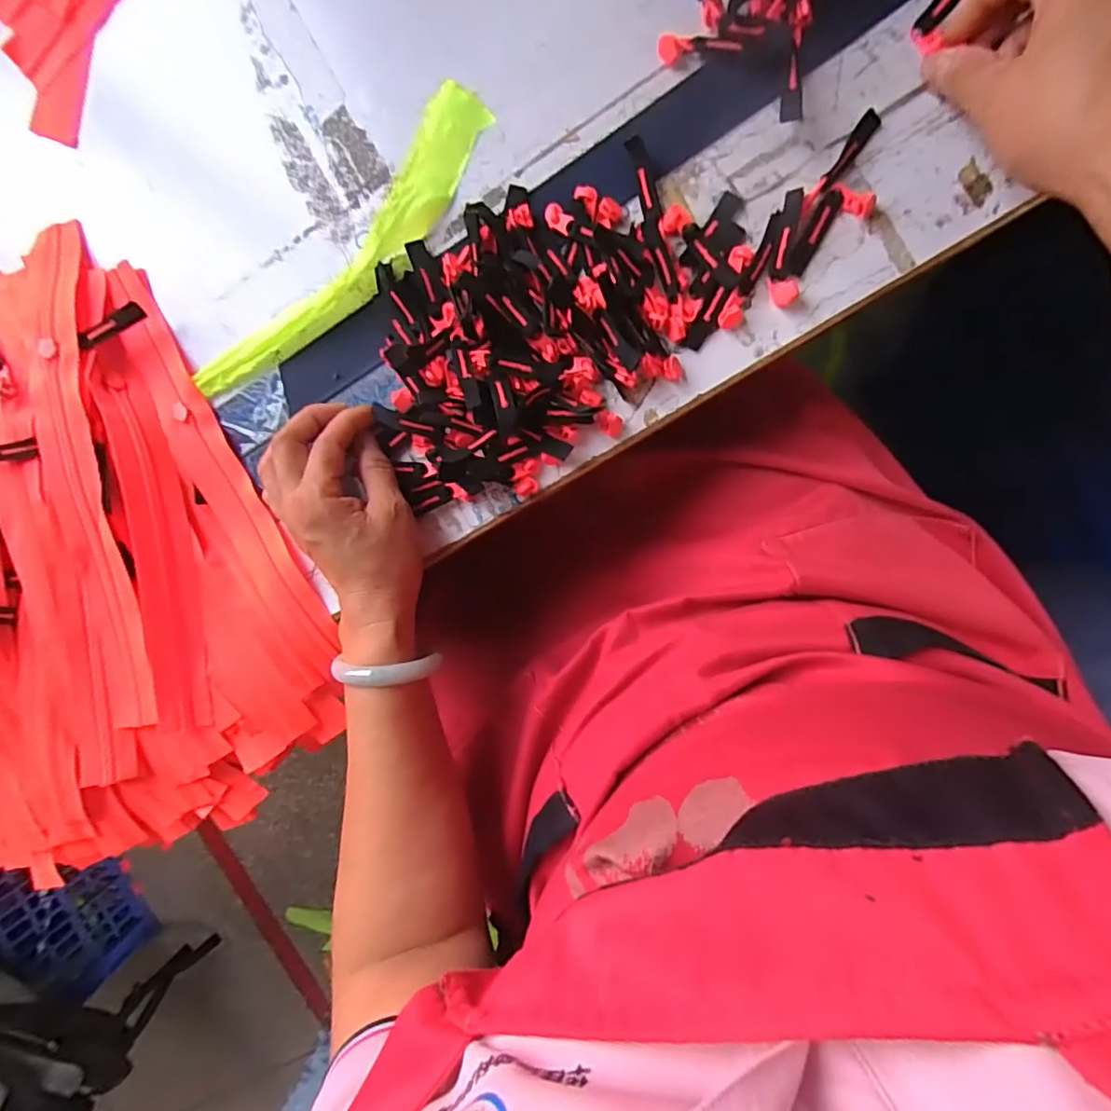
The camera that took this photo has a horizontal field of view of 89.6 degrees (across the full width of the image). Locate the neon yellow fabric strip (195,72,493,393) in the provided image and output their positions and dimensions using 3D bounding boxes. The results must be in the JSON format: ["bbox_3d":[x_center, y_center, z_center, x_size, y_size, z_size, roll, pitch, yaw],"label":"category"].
[{"bbox_3d":[-0.133,-0.187,0.357,0.250,0.019,0.048,-45,78,8],"label":"neon yellow fabric strip"}]

